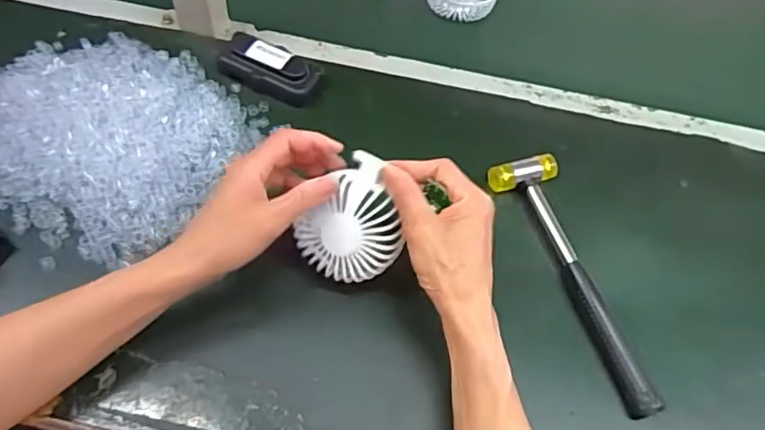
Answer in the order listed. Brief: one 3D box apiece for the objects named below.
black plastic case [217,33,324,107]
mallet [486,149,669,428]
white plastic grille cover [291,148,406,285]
[{"bbox_3d":[-0.113,-0.151,0.595,0.102,0.032,0.050,20,58,8],"label":"black plastic case"},{"bbox_3d":[0.167,0.051,0.497,0.062,0.028,0.236,-15,60,-14],"label":"mallet"},{"bbox_3d":[-0.030,0.005,0.463,0.078,0.026,0.093,-14,96,5],"label":"white plastic grille cover"}]

